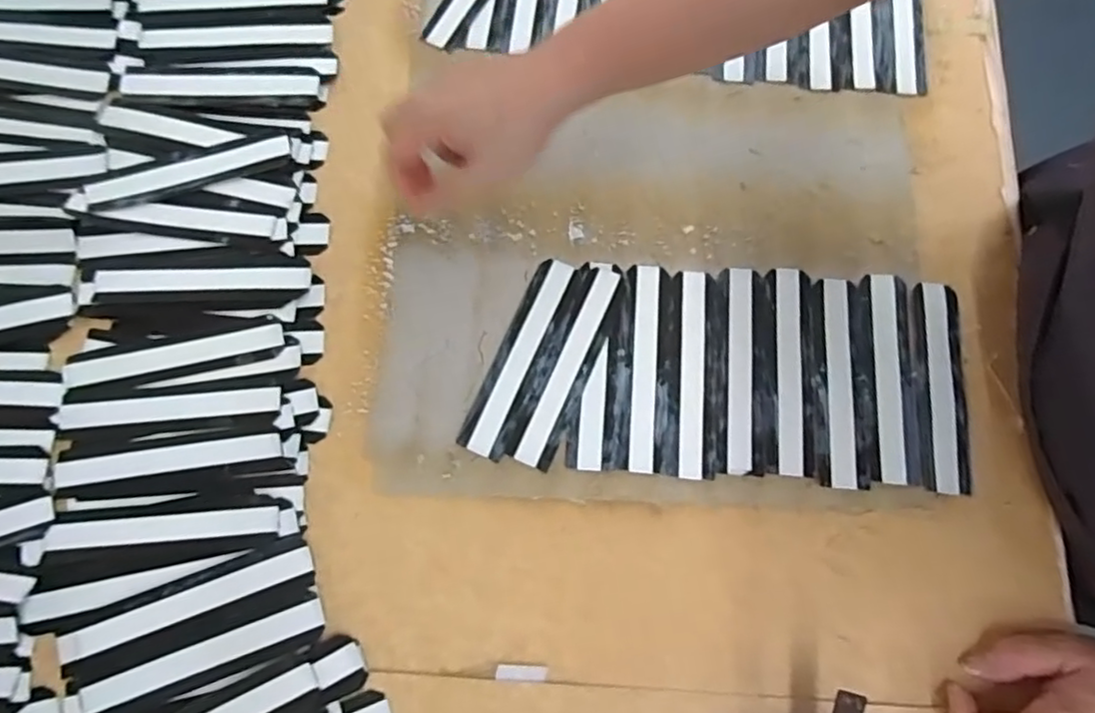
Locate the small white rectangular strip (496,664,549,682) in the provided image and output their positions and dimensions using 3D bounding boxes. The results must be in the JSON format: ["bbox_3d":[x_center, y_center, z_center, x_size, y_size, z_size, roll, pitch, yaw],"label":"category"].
[{"bbox_3d":[-0.015,0.189,0.378,0.030,0.004,0.008,2,76,-1],"label":"small white rectangular strip"}]

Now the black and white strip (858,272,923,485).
[{"bbox_3d":[0.230,0.012,0.426,0.033,0.004,0.143,4,76,-1],"label":"black and white strip"}]

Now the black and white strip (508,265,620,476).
[{"bbox_3d":[0.015,0.004,0.421,0.031,0.004,0.142,24,77,4],"label":"black and white strip"}]

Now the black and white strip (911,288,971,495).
[{"bbox_3d":[0.262,0.019,0.422,0.033,0.004,0.140,6,76,-1],"label":"black and white strip"}]

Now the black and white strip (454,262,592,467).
[{"bbox_3d":[-0.017,-0.002,0.423,0.034,0.004,0.142,23,77,4],"label":"black and white strip"}]

